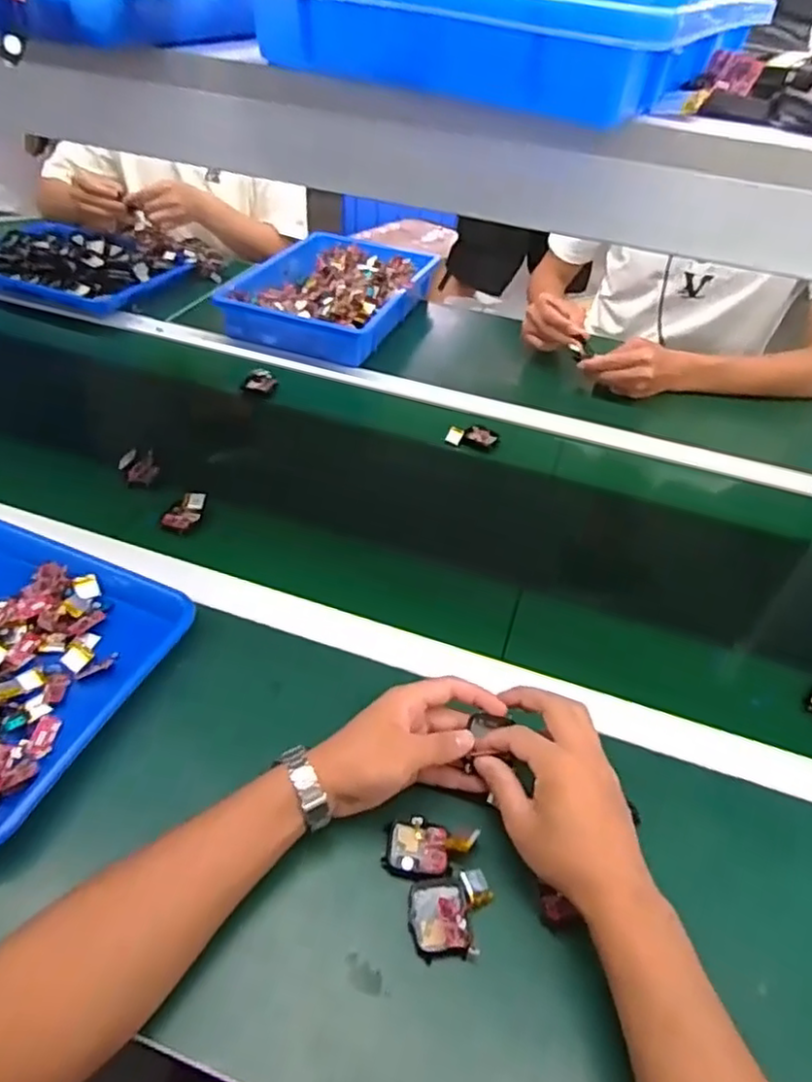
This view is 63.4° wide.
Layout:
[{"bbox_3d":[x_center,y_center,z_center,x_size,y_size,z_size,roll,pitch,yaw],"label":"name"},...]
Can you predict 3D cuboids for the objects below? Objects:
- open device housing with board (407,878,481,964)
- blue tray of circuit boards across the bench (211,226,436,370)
[{"bbox_3d":[0.022,0.247,0.434,0.038,0.017,0.048,-3,44,-8],"label":"open device housing with board"},{"bbox_3d":[-0.121,-0.416,1.087,0.271,0.059,0.363,15,44,11],"label":"blue tray of circuit boards across the bench"}]

